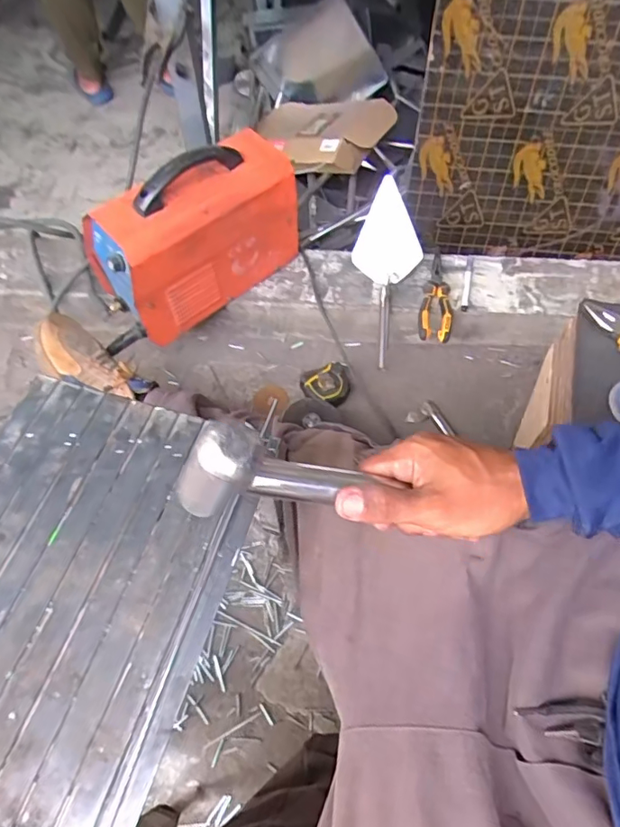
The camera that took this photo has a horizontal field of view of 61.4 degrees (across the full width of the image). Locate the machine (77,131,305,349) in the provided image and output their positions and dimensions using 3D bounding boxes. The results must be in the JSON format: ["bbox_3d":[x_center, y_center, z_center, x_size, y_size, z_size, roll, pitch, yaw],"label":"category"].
[{"bbox_3d":[-0.189,-0.308,0.867,0.323,0.219,0.152,-36,65,-20],"label":"machine"}]

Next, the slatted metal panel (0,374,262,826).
[{"bbox_3d":[-0.198,0.136,0.412,0.249,0.015,0.337,15,60,9],"label":"slatted metal panel"}]

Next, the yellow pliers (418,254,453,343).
[{"bbox_3d":[0.233,-0.214,0.940,0.055,0.028,0.183,12,59,7],"label":"yellow pliers"}]

